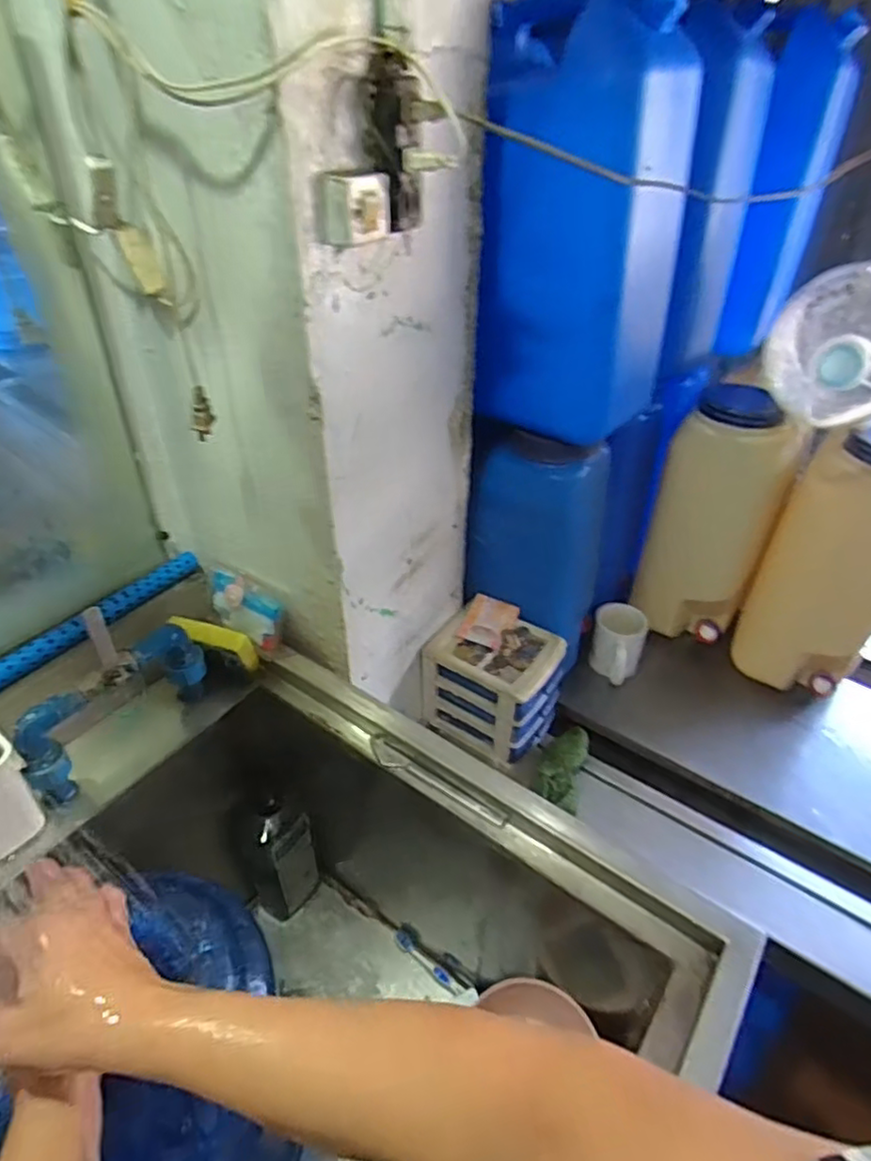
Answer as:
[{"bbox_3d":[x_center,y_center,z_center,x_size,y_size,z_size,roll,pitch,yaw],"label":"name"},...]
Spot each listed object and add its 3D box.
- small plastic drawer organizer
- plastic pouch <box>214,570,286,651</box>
[{"bbox_3d":[0.084,0.147,0.945,0.169,0.152,0.145,29,47,29],"label":"small plastic drawer organizer"},{"bbox_3d":[-0.224,0.032,0.768,0.105,0.066,0.020,23,23,23],"label":"plastic pouch"}]

